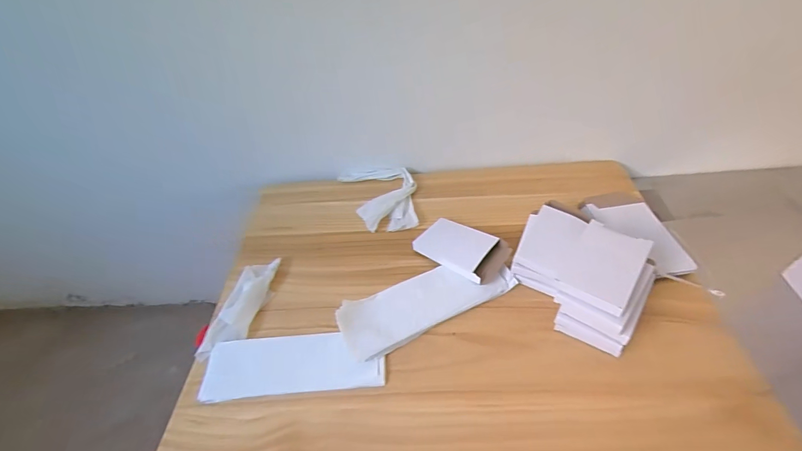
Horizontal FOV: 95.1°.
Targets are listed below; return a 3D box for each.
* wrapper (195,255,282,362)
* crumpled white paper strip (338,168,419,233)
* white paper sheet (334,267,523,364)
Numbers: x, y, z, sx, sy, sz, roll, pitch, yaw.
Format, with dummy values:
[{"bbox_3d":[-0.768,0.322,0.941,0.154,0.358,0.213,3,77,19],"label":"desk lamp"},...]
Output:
[{"bbox_3d":[-0.257,0.128,0.595,0.067,0.016,0.182,7,47,13],"label":"wrapper"},{"bbox_3d":[-0.045,-0.063,0.755,0.152,0.021,0.191,-9,45,-3],"label":"crumpled white paper strip"},{"bbox_3d":[0.041,0.113,0.568,0.271,0.031,0.084,-21,47,-14],"label":"white paper sheet"}]

